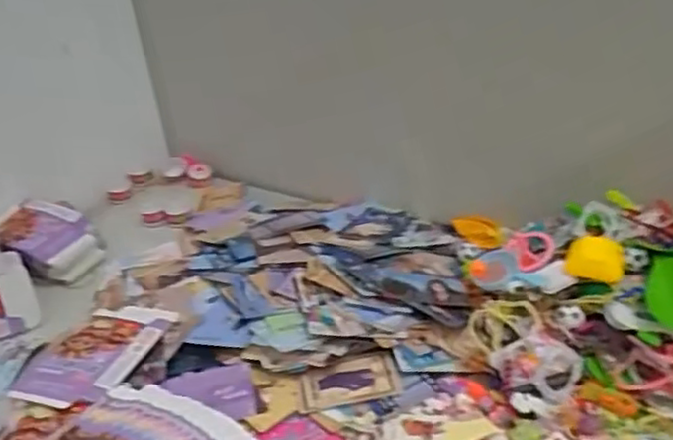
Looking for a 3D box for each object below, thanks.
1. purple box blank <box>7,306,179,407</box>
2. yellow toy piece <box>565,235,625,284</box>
[{"bbox_3d":[-0.216,0.117,0.604,0.094,0.010,0.138,5,28,13],"label":"purple box blank"},{"bbox_3d":[0.224,0.032,0.582,0.045,0.019,0.041,6,32,22],"label":"yellow toy piece"}]

